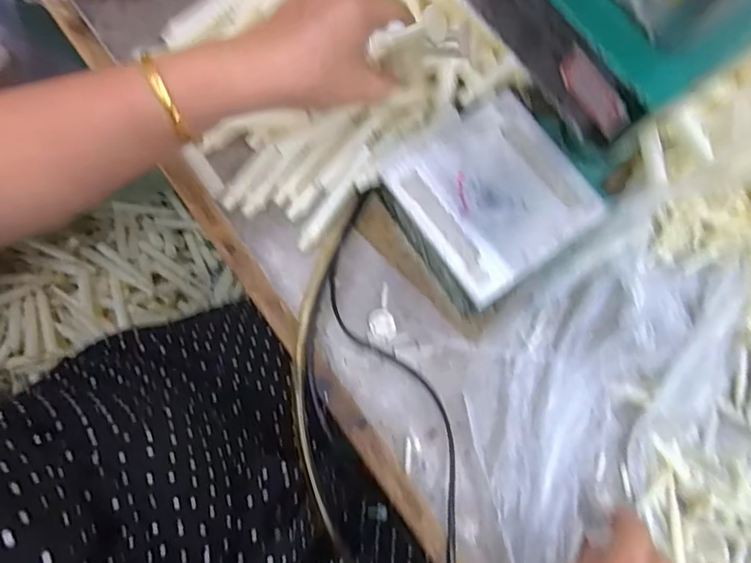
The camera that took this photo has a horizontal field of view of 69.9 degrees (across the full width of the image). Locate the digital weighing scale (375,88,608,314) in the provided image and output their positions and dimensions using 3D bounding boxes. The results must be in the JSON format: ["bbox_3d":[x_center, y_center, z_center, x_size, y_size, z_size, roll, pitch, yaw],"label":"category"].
[{"bbox_3d":[0.085,-0.060,0.402,0.124,0.035,0.126,-32,79,-7],"label":"digital weighing scale"}]

